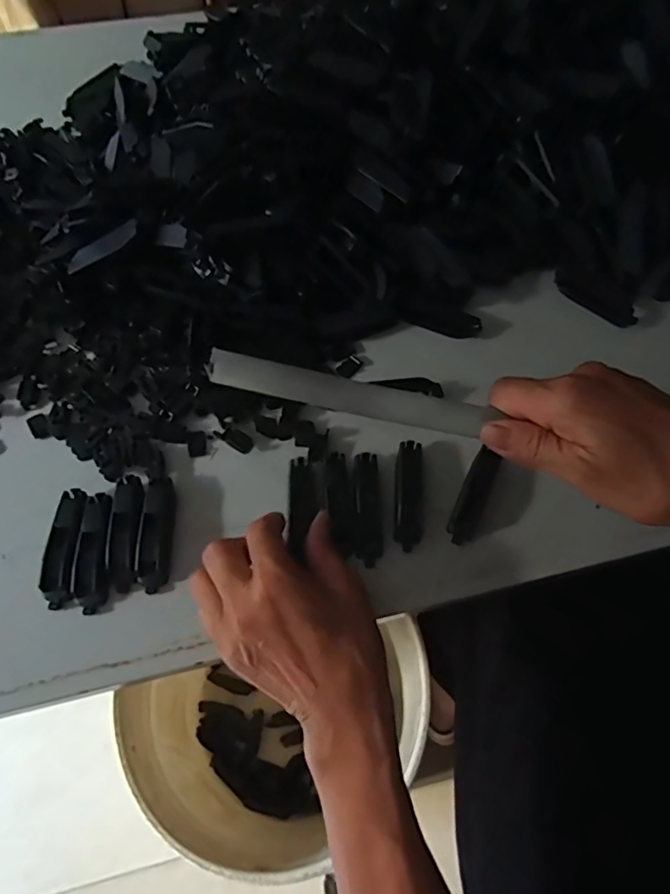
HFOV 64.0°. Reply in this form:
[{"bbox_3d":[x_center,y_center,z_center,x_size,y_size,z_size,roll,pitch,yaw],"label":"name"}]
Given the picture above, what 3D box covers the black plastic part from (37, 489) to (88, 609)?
[{"bbox_3d":[-0.173,0.064,0.345,0.020,0.016,0.073,-2,61,-1],"label":"black plastic part"}]

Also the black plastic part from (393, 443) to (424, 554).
[{"bbox_3d":[0.049,0.032,0.362,0.017,0.007,0.073,4,74,2],"label":"black plastic part"}]

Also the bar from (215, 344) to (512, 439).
[{"bbox_3d":[0.007,-0.028,0.283,0.147,0.005,0.019,12,95,-1],"label":"bar"}]

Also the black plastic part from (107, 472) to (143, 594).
[{"bbox_3d":[-0.134,0.054,0.349,0.019,0.012,0.075,-5,61,-3],"label":"black plastic part"}]

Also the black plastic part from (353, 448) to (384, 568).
[{"bbox_3d":[0.022,0.040,0.362,0.018,0.013,0.076,-2,61,-1],"label":"black plastic part"}]

